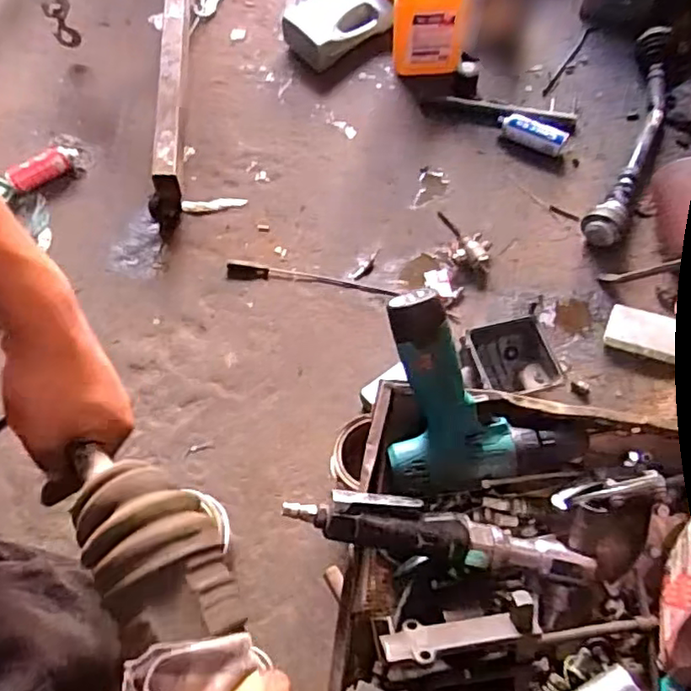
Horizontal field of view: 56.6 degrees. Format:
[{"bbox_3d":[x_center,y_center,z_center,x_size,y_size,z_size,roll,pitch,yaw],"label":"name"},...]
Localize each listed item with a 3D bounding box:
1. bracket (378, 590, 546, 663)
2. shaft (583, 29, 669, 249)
[{"bbox_3d":[0.092,0.227,0.511,0.126,0.040,0.032,-12,64,-4],"label":"bracket"},{"bbox_3d":[0.740,-0.538,1.646,0.120,0.105,0.707,19,66,11],"label":"shaft"}]

